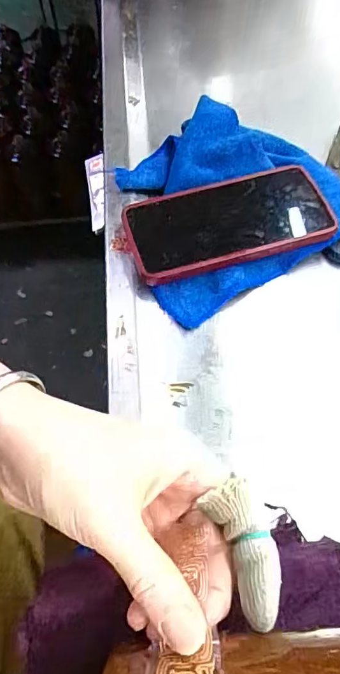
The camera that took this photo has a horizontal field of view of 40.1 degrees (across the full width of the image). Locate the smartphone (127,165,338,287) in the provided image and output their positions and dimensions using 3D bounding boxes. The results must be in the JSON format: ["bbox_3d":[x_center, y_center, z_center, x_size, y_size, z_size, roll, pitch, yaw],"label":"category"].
[{"bbox_3d":[0.049,-0.098,0.389,0.167,0.016,0.084,-14,62,-7],"label":"smartphone"}]

